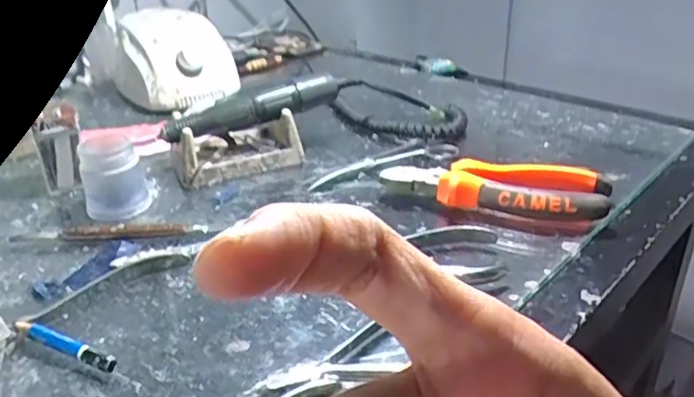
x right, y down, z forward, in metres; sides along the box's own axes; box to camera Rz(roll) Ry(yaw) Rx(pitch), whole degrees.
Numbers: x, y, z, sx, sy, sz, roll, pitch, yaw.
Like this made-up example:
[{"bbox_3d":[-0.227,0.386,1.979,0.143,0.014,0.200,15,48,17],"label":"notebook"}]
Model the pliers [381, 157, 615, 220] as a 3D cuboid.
[{"bbox_3d":[0.099,-0.007,0.427,0.153,0.029,0.051,8,30,16],"label":"pliers"}]

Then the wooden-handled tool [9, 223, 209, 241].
[{"bbox_3d":[-0.158,0.023,0.405,0.128,0.010,0.013,-1,29,0],"label":"wooden-handled tool"}]

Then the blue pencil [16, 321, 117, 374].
[{"bbox_3d":[-0.141,0.075,0.308,0.063,0.011,0.008,13,32,23],"label":"blue pencil"}]

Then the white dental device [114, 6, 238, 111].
[{"bbox_3d":[-0.183,-0.147,0.643,0.127,0.079,0.097,24,38,38],"label":"white dental device"}]

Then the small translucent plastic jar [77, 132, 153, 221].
[{"bbox_3d":[-0.165,-0.017,0.435,0.044,0.047,0.042,-11,30,-18],"label":"small translucent plastic jar"}]

